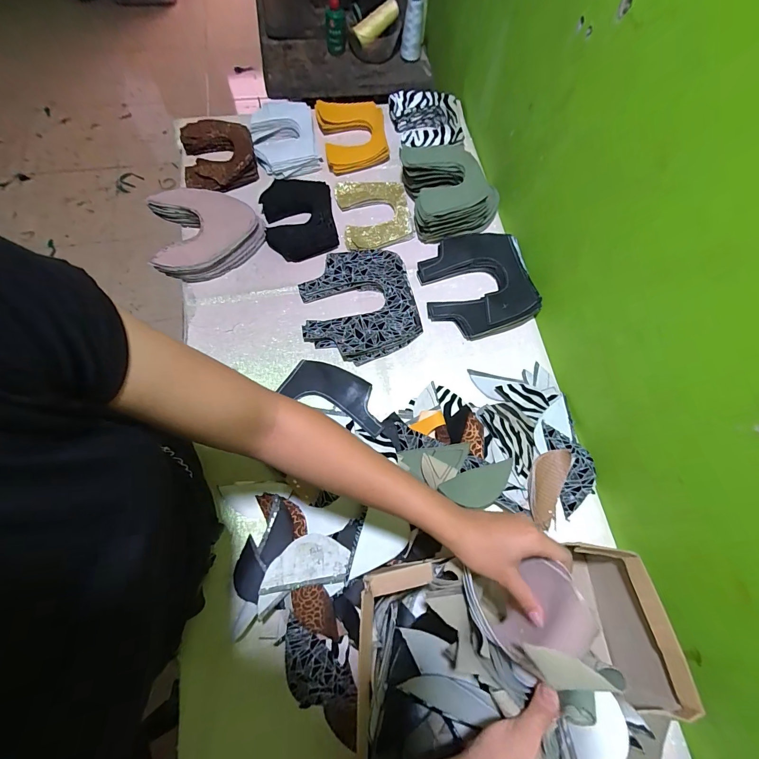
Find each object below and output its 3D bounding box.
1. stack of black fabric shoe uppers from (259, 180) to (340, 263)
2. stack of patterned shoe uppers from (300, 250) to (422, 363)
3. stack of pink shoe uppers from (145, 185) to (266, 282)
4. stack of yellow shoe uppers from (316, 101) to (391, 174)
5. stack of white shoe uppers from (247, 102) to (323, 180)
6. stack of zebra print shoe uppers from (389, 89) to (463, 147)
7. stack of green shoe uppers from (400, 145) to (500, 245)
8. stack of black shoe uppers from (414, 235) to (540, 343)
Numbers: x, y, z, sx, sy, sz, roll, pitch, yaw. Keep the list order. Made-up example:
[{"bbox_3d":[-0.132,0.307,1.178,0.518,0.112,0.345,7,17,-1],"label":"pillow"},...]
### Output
[{"bbox_3d":[-0.150,-0.299,0.665,0.129,0.034,0.163,-10,70,-3],"label":"stack of black fabric shoe uppers"},{"bbox_3d":[-0.036,-0.128,0.607,0.185,0.026,0.193,-13,70,-4],"label":"stack of patterned shoe uppers"},{"bbox_3d":[-0.300,-0.262,0.632,0.178,0.058,0.165,-19,71,-7],"label":"stack of pink shoe uppers"},{"bbox_3d":[-0.054,-0.496,0.731,0.133,0.035,0.155,-9,70,-3],"label":"stack of yellow shoe uppers"},{"bbox_3d":[-0.193,-0.491,0.729,0.126,0.048,0.187,-13,71,-4],"label":"stack of white shoe uppers"},{"bbox_3d":[0.099,-0.521,0.736,0.137,0.048,0.148,-11,70,-3],"label":"stack of zebra print shoe uppers"},{"bbox_3d":[0.132,-0.362,0.672,0.163,0.056,0.180,-13,71,-4],"label":"stack of green shoe uppers"},{"bbox_3d":[0.171,-0.169,0.634,0.187,0.030,0.189,-10,70,-3],"label":"stack of black shoe uppers"}]

